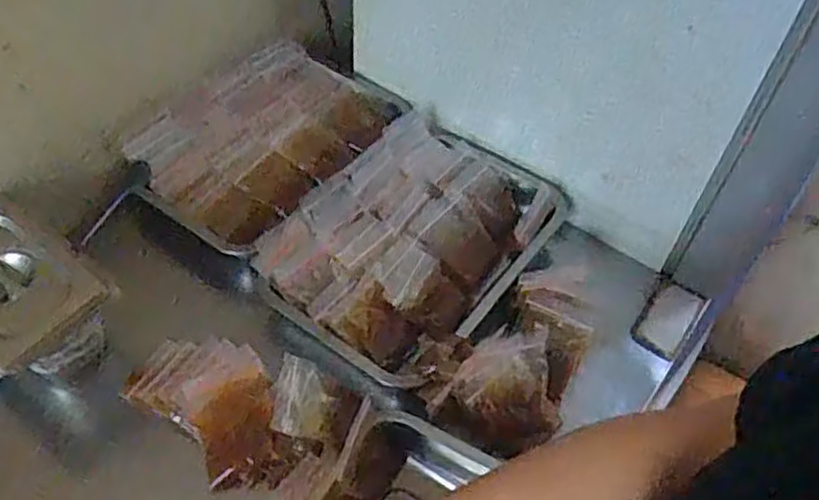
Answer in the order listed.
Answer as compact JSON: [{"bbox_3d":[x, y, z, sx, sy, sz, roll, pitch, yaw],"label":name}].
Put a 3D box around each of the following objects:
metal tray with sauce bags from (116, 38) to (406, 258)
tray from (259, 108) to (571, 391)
[{"bbox_3d":[-0.161,-0.128,0.834,0.220,0.084,0.308,29,54,20],"label":"metal tray with sauce bags"},{"bbox_3d":[0.008,-0.020,0.753,0.221,0.055,0.311,30,54,20],"label":"tray"}]

